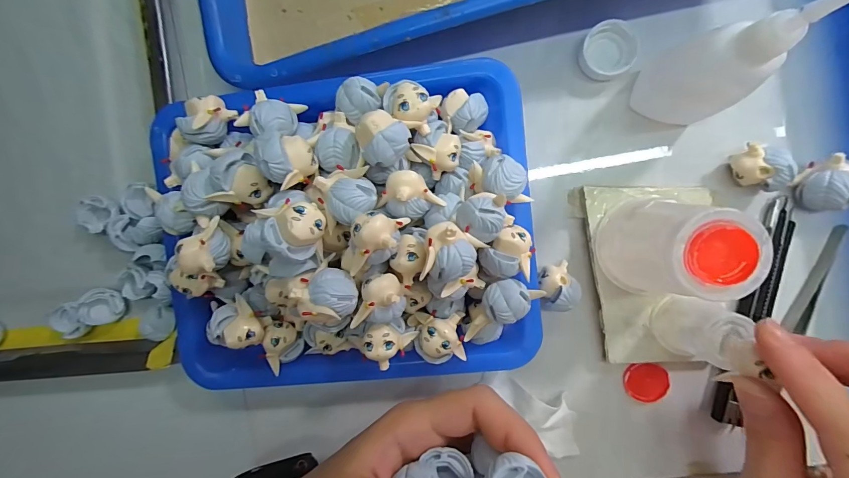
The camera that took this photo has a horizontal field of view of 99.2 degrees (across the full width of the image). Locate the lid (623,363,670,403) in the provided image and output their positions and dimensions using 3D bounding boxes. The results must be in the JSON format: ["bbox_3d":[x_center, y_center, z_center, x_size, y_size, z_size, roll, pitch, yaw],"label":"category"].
[{"bbox_3d":[0.137,0.089,0.222,0.025,0.004,0.025,0,94,6],"label":"lid"}]

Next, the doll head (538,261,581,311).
[{"bbox_3d":[0.079,0.028,0.214,0.022,0.022,0.026,-1,94,6],"label":"doll head"}]

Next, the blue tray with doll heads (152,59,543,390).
[{"bbox_3d":[-0.055,0.000,0.198,0.228,0.072,0.170,-7,93,6],"label":"blue tray with doll heads"}]

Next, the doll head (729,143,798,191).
[{"bbox_3d":[0.186,-0.040,0.200,0.022,0.022,0.022,15,95,5],"label":"doll head"}]

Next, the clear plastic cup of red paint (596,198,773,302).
[{"bbox_3d":[0.122,0.005,0.185,0.046,0.068,0.047,0,94,6],"label":"clear plastic cup of red paint"}]

